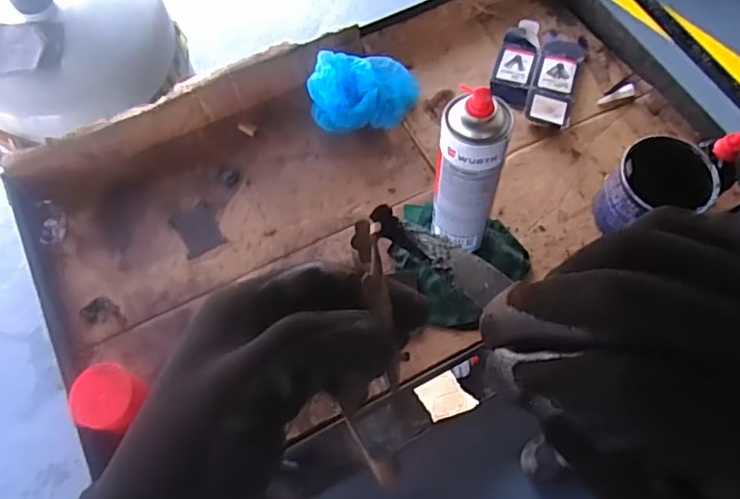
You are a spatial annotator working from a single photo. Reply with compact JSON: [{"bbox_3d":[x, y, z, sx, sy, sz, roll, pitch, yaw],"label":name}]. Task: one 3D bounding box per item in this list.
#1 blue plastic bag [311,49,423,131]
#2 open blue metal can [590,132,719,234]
[{"bbox_3d":[-0.007,-0.208,0.766,0.138,0.058,0.082,-6,65,-2],"label":"blue plastic bag"},{"bbox_3d":[0.316,-0.059,0.665,0.092,0.103,0.099,0,65,1],"label":"open blue metal can"}]

